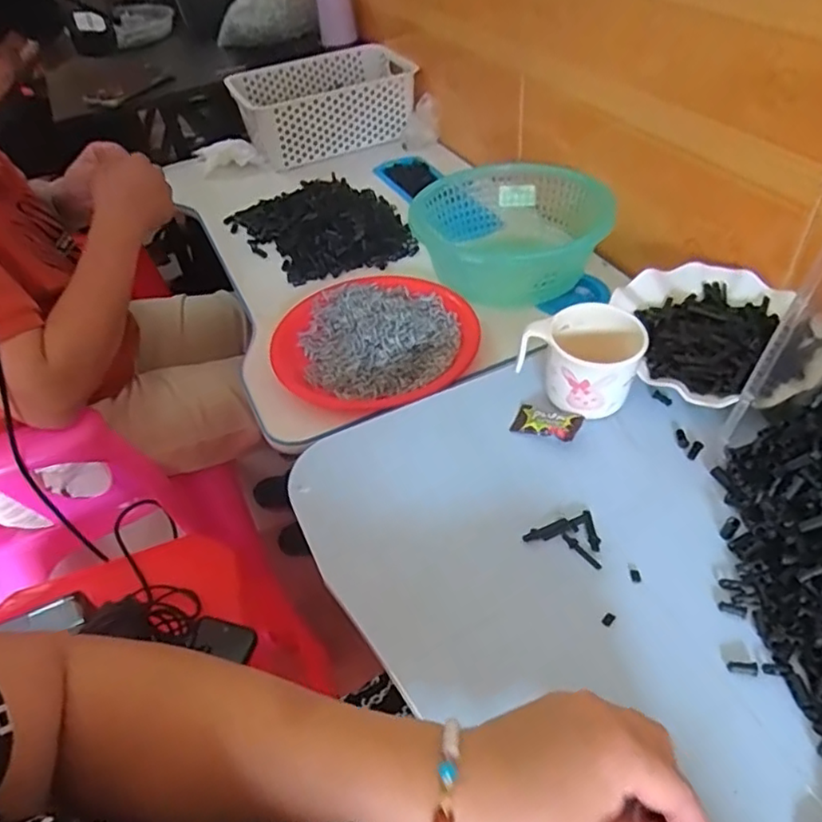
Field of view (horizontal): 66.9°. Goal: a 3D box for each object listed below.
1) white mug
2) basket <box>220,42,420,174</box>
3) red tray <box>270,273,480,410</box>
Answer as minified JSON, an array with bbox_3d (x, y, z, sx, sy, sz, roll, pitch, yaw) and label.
[{"bbox_3d":[0.139,-0.042,0.514,0.095,0.067,0.072,14,49,19],"label":"white mug"},{"bbox_3d":[-0.155,-0.547,1.118,0.292,0.112,0.224,-25,48,-17],"label":"basket"},{"bbox_3d":[-0.043,-0.083,0.709,0.228,0.032,0.222,-12,46,-5],"label":"red tray"}]

